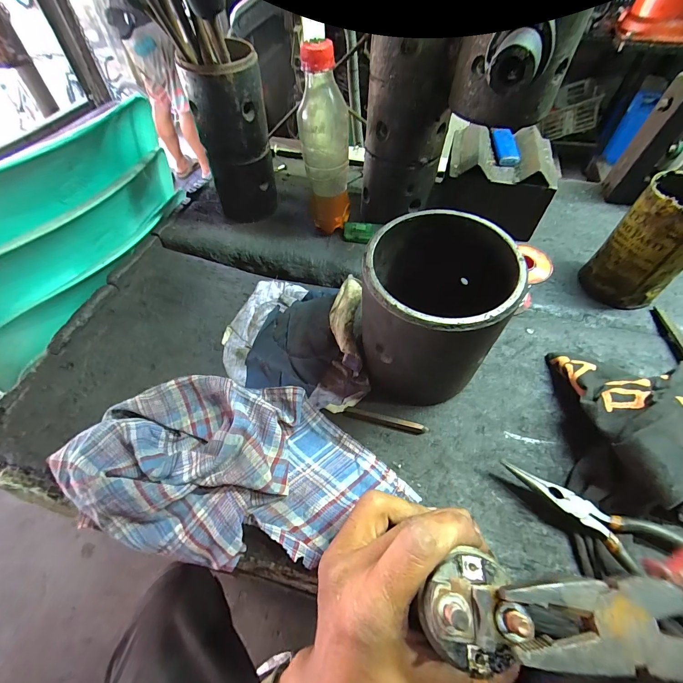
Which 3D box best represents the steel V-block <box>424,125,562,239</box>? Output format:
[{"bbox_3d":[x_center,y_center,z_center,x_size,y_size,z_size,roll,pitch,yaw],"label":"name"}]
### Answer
[{"bbox_3d":[0.189,-0.204,0.430,0.129,0.091,0.107,8,54,6],"label":"steel V-block"}]

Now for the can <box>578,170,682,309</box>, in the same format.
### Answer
[{"bbox_3d":[0.312,-0.095,0.339,0.073,0.115,0.067,0,52,1],"label":"can"}]

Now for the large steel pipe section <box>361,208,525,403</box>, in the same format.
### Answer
[{"bbox_3d":[0.075,-0.021,0.279,0.111,0.128,0.114,11,54,8],"label":"large steel pipe section"}]

